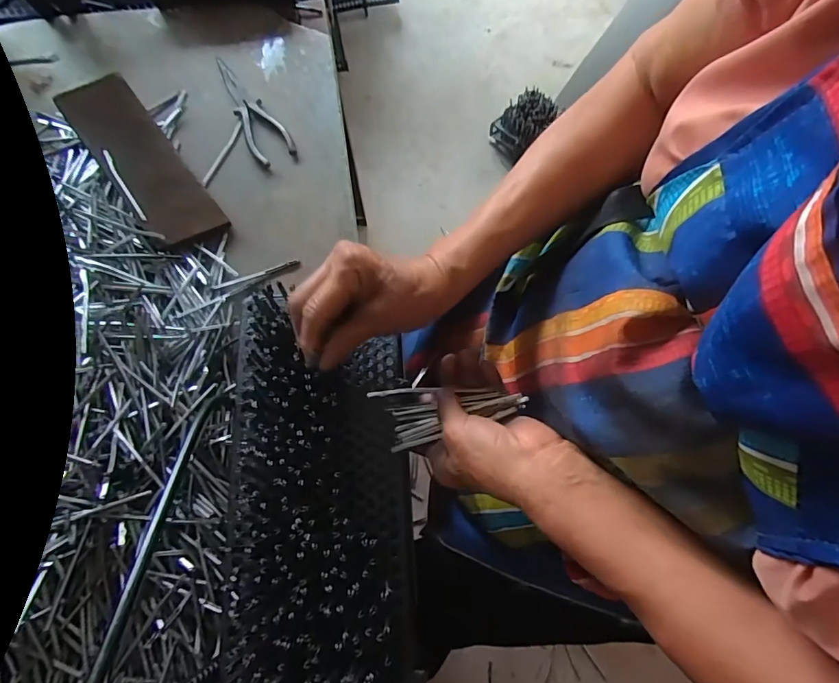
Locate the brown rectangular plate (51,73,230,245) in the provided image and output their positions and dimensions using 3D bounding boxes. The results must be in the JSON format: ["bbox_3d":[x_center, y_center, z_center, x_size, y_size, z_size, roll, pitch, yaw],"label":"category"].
[{"bbox_3d":[-0.333,-0.219,0.552,0.080,0.017,0.248,-36,79,-24],"label":"brown rectangular plate"}]

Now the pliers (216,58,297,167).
[{"bbox_3d":[-0.212,-0.297,0.590,0.050,0.007,0.176,-26,73,-7],"label":"pliers"}]

